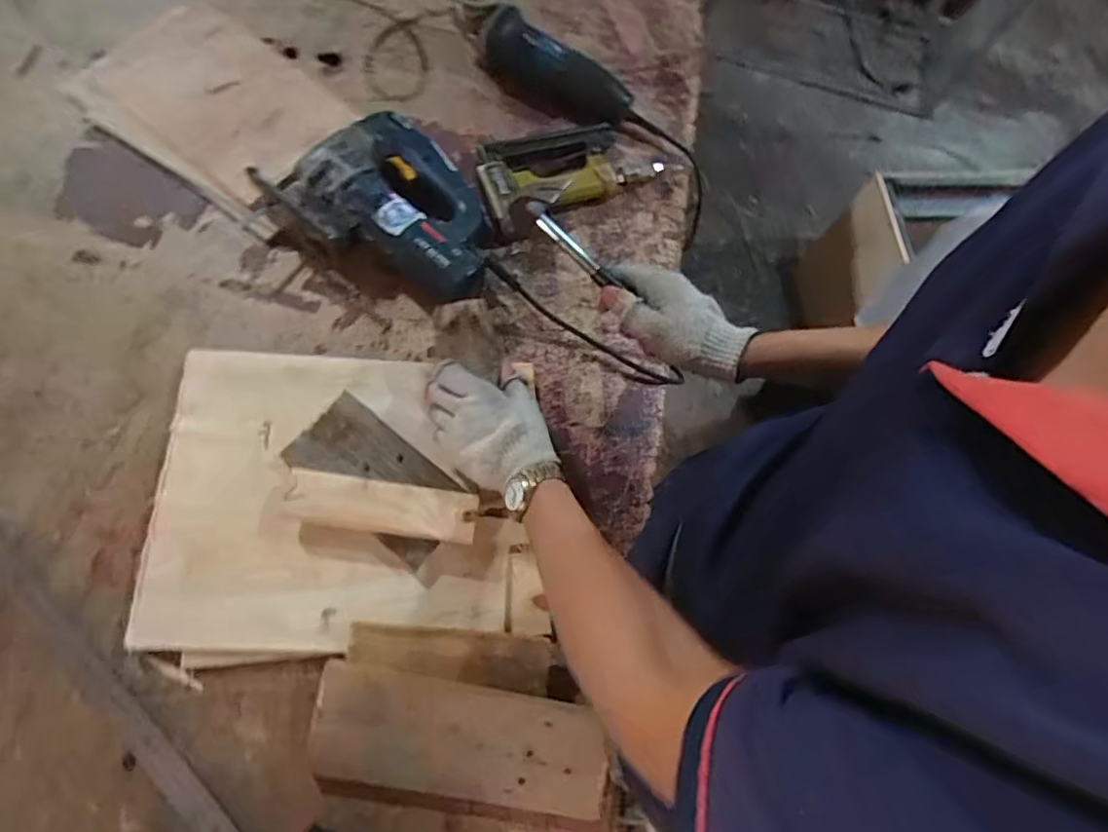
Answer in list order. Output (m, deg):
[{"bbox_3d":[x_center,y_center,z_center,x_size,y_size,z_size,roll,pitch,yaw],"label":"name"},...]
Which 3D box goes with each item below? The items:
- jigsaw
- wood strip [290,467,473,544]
[{"bbox_3d":[-0.174,-0.228,0.681,0.197,0.065,0.245,-42,82,-18],"label":"jigsaw"},{"bbox_3d":[-0.164,0.088,0.575,0.175,0.015,0.051,8,86,-3],"label":"wood strip"}]

